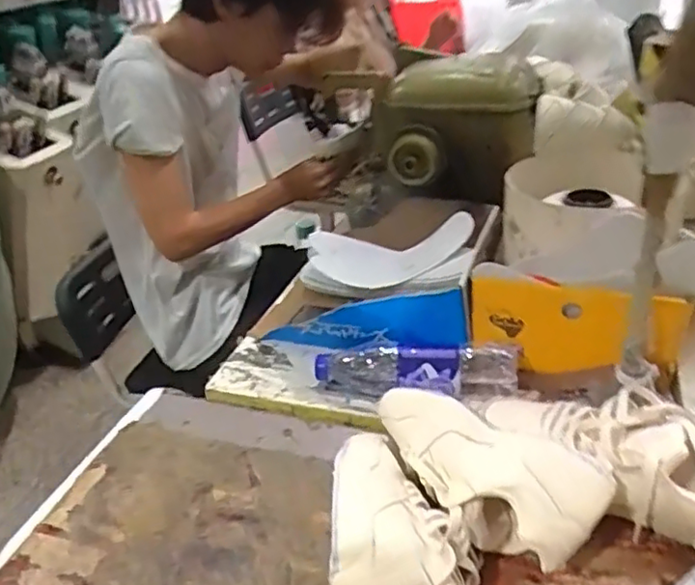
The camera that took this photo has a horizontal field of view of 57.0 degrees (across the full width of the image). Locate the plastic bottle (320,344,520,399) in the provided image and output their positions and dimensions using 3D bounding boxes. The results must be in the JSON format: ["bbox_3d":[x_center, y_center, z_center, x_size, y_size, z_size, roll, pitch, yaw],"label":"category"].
[{"bbox_3d":[0.077,0.085,0.740,0.231,0.055,0.081,-1,31,7],"label":"plastic bottle"}]

